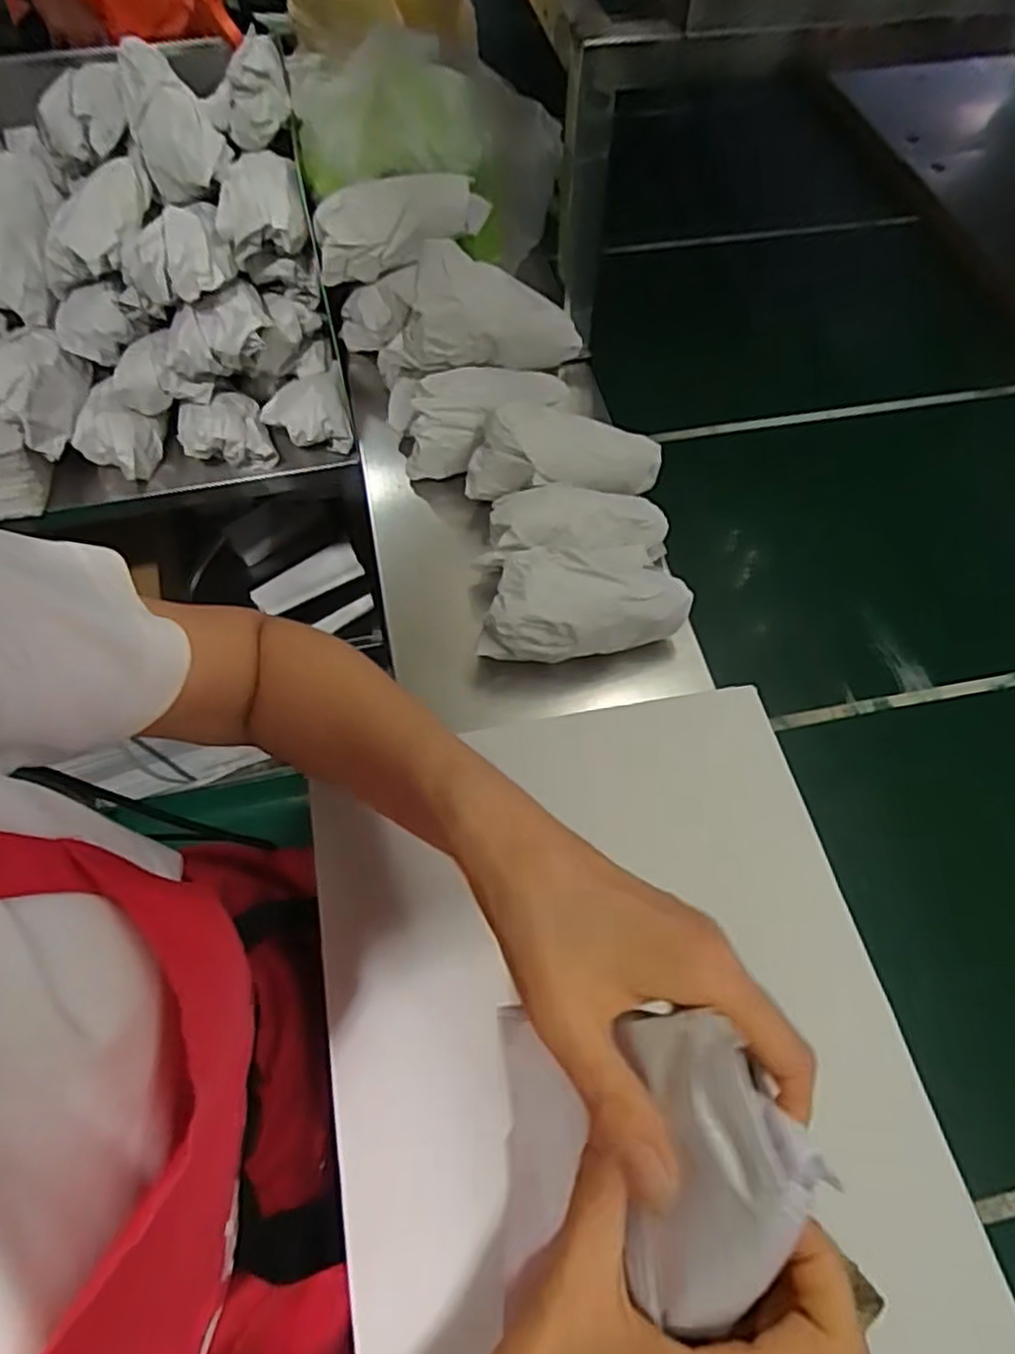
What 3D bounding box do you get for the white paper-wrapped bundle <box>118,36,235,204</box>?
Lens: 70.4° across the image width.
[{"bbox_3d":[-0.309,-0.510,0.659,0.078,0.139,0.032,-13,12,23],"label":"white paper-wrapped bundle"}]

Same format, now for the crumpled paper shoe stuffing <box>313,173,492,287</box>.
[{"bbox_3d":[-0.096,-0.418,0.663,0.168,0.061,0.042,-23,65,-12],"label":"crumpled paper shoe stuffing"}]

